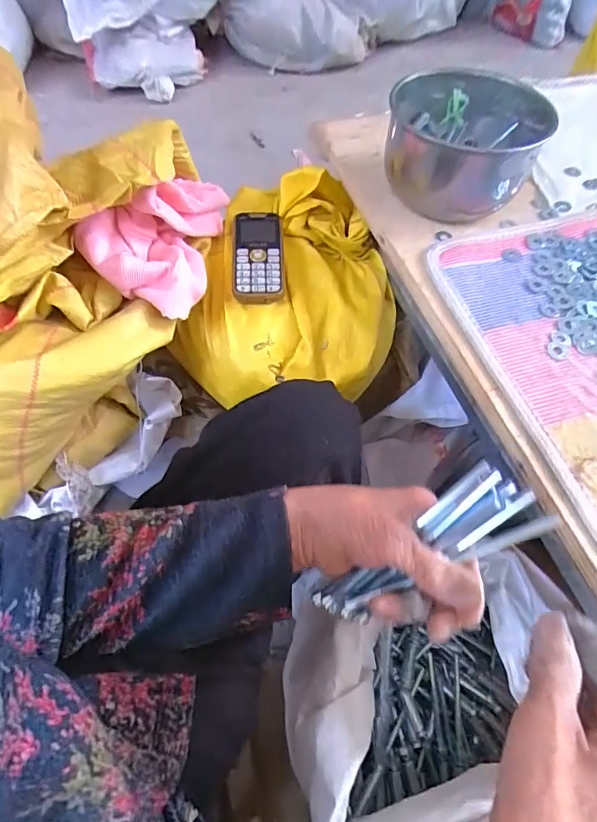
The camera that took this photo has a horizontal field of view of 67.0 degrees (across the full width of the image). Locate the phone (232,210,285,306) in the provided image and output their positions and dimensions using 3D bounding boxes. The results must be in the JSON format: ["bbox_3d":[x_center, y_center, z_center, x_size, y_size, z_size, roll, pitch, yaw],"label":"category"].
[{"bbox_3d":[-0.048,-0.175,0.514,0.062,0.021,0.119,-3,71,5],"label":"phone"}]

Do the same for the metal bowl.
[{"bbox_3d":[0.177,-0.296,0.505,0.163,0.082,0.155,1,58,-2],"label":"metal bowl"}]

